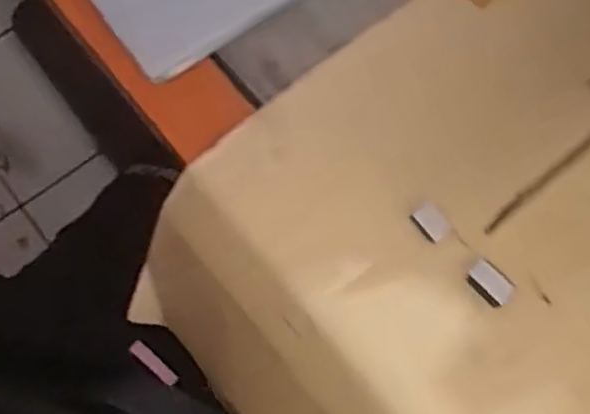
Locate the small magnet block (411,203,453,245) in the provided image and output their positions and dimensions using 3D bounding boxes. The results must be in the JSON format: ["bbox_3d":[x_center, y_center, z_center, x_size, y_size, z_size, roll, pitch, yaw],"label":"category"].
[{"bbox_3d":[0.070,0.009,0.388,0.012,0.009,0.019,-32,74,-12],"label":"small magnet block"}]

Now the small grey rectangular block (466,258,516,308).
[{"bbox_3d":[0.098,0.038,0.376,0.016,0.008,0.023,-42,77,-15],"label":"small grey rectangular block"}]

